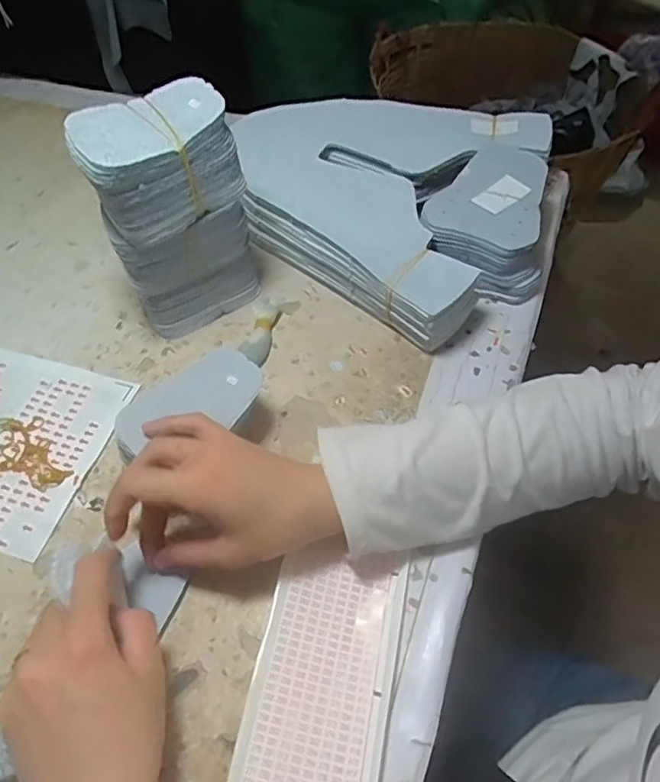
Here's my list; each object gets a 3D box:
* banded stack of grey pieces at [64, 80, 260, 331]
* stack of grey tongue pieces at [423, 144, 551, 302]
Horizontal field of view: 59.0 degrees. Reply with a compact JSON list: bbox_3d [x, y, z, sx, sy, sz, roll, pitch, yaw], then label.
[{"bbox_3d":[-0.111,-0.120,0.427,0.096,0.169,0.057,-36,61,-20],"label":"banded stack of grey pieces"},{"bbox_3d":[0.129,-0.146,0.493,0.092,0.059,0.134,6,56,8],"label":"stack of grey tongue pieces"}]

